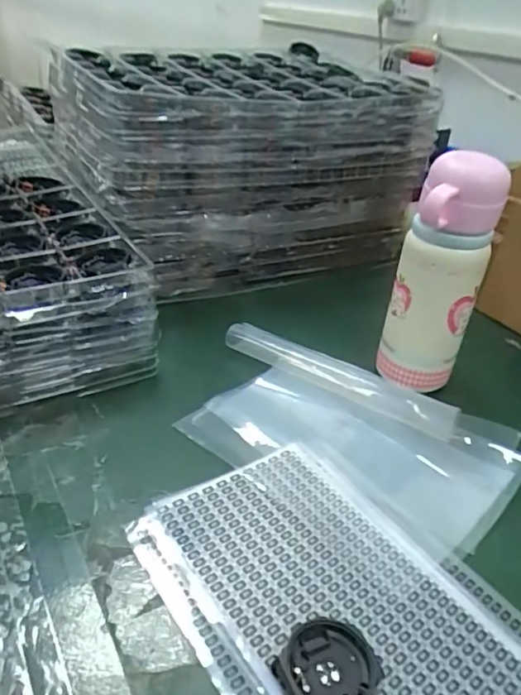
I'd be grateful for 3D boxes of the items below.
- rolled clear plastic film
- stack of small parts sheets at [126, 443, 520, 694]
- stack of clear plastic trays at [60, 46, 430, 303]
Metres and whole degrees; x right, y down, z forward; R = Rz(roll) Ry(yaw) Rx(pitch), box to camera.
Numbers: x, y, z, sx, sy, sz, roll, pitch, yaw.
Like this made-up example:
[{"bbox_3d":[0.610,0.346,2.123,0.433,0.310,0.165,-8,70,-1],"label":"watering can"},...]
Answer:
[{"bbox_3d":[0.069,0.025,0.509,0.231,0.027,0.032,24,36,24],"label":"rolled clear plastic film"},{"bbox_3d":[0.044,0.152,0.326,0.166,0.011,0.228,-17,40,-34],"label":"stack of small parts sheets"},{"bbox_3d":[-0.035,-0.256,0.744,0.437,0.223,0.310,-14,38,-30],"label":"stack of clear plastic trays"}]

